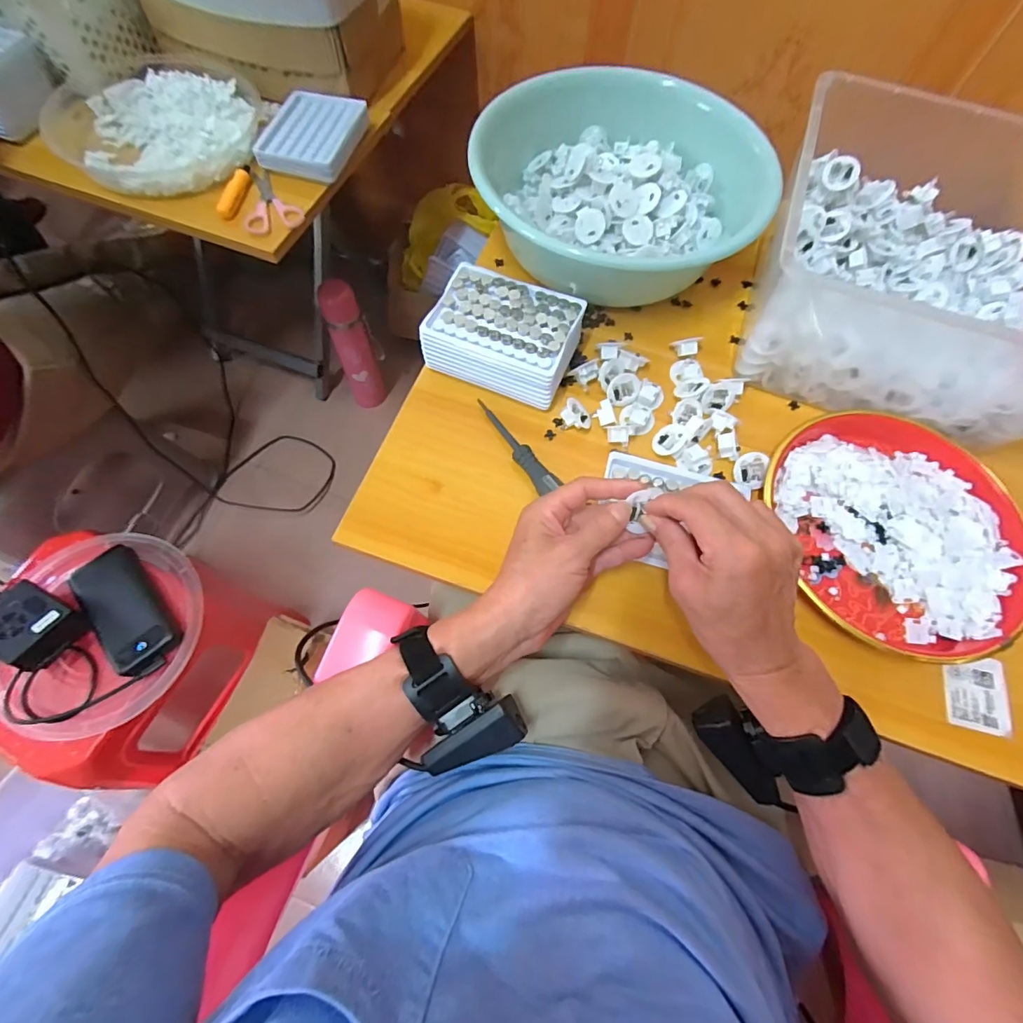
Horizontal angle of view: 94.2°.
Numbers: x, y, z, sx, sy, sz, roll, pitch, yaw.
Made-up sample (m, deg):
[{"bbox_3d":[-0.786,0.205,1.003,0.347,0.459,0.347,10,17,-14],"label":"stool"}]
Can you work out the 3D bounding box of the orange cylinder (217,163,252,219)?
[{"bbox_3d":[-0.319,-0.370,0.548,0.018,0.015,0.081,9,67,1],"label":"orange cylinder"}]

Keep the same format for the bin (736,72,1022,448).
[{"bbox_3d":[0.391,-0.221,0.454,0.309,0.139,0.264,19,67,6],"label":"bin"}]

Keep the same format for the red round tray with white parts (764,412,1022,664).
[{"bbox_3d":[0.343,0.012,0.424,0.197,0.032,0.224,-21,70,-11],"label":"red round tray with white parts"}]

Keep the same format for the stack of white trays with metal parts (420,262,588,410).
[{"bbox_3d":[-0.007,-0.169,0.456,0.132,0.045,0.105,22,68,7],"label":"stack of white trays with metal parts"}]

